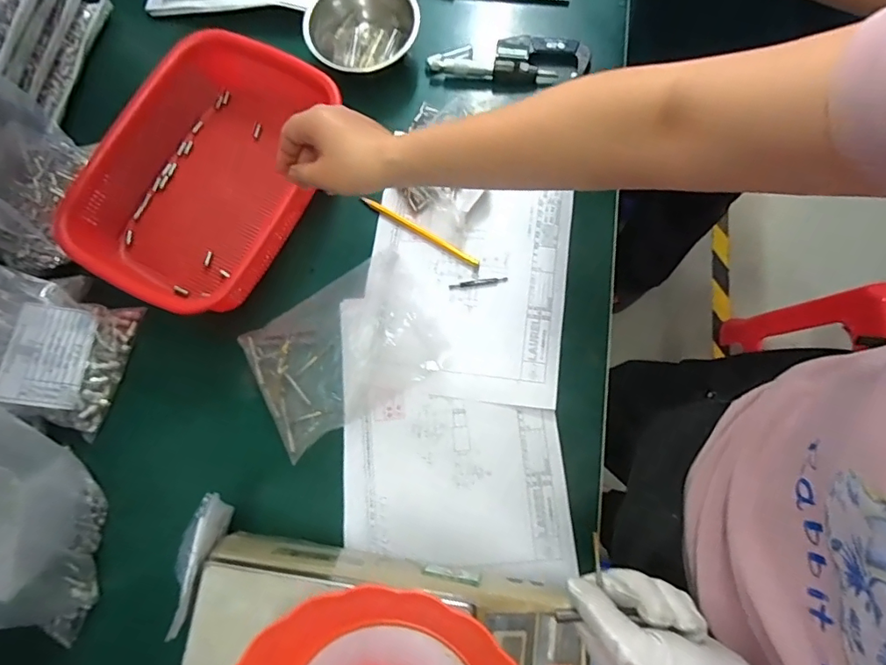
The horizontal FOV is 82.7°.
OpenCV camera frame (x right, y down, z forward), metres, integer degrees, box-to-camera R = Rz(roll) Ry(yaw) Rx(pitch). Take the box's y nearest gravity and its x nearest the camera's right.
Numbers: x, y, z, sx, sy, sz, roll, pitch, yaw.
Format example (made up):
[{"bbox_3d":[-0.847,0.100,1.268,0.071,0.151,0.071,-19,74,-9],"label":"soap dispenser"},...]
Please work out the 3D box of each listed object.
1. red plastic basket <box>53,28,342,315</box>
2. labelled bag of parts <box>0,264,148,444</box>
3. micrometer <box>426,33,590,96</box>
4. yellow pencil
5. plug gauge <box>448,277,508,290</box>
[{"bbox_3d":[-0.261,-0.172,0.549,0.204,0.064,0.293,23,77,7],"label":"red plastic basket"},{"bbox_3d":[-0.417,0.015,0.517,0.153,0.057,0.139,15,78,6],"label":"labelled bag of parts"},{"bbox_3d":[0.076,-0.320,0.592,0.181,0.017,0.064,-5,76,0],"label":"micrometer"},{"bbox_3d":[-0.025,-0.112,0.558,0.147,0.004,0.010,31,78,9],"label":"yellow pencil"},{"bbox_3d":[0.038,-0.053,0.545,0.063,0.004,0.008,-7,76,-1],"label":"plug gauge"}]

